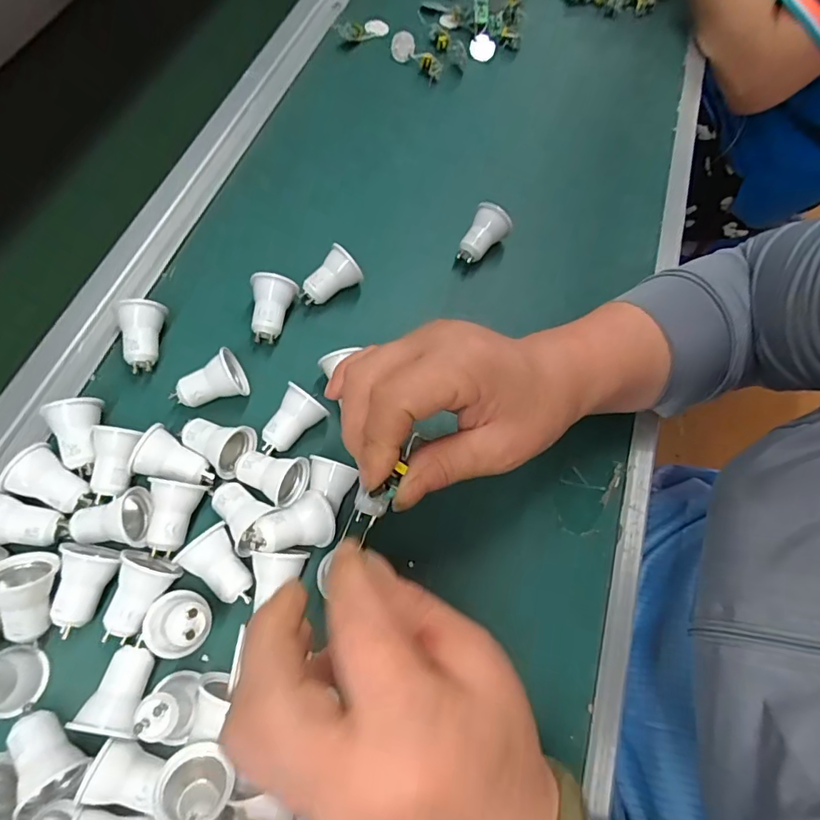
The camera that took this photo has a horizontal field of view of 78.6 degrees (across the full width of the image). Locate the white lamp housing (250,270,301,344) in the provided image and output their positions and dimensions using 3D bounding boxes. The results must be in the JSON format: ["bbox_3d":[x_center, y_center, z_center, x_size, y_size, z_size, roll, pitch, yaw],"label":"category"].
[{"bbox_3d":[-0.096,-0.070,0.358,0.030,0.038,0.038,1,67,-5],"label":"white lamp housing"}]

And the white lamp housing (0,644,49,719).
[{"bbox_3d":[-0.212,0.136,0.250,0.031,0.045,0.032,2,67,-5],"label":"white lamp housing"}]

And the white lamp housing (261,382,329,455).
[{"bbox_3d":[-0.076,0.011,0.322,0.027,0.033,0.041,33,68,9],"label":"white lamp housing"}]

